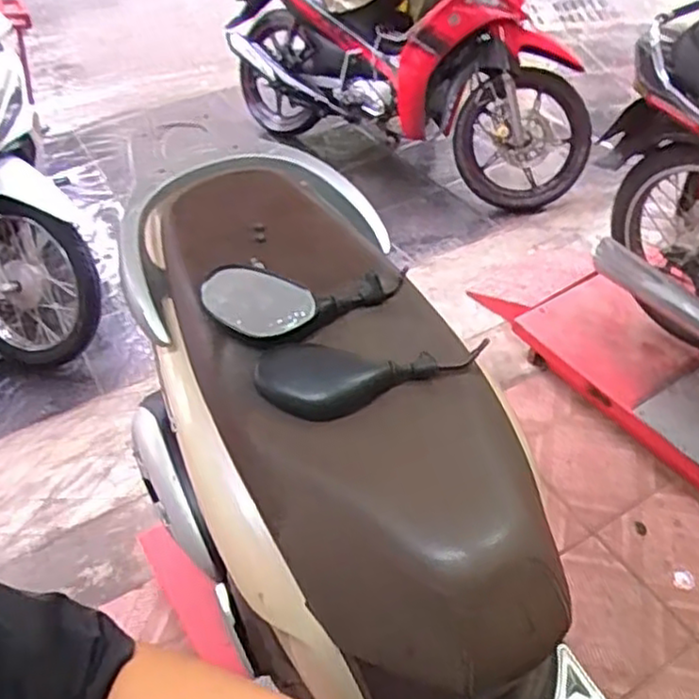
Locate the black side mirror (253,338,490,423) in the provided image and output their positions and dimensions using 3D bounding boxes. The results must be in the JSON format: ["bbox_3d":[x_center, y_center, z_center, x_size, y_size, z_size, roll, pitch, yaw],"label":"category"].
[{"bbox_3d":[0.024,0.034,0.839,0.266,0.042,0.089,-6,45,-2],"label":"black side mirror"}]

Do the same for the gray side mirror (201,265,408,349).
[{"bbox_3d":[-0.048,-0.057,0.878,0.256,0.055,0.093,-4,43,-19],"label":"gray side mirror"}]

